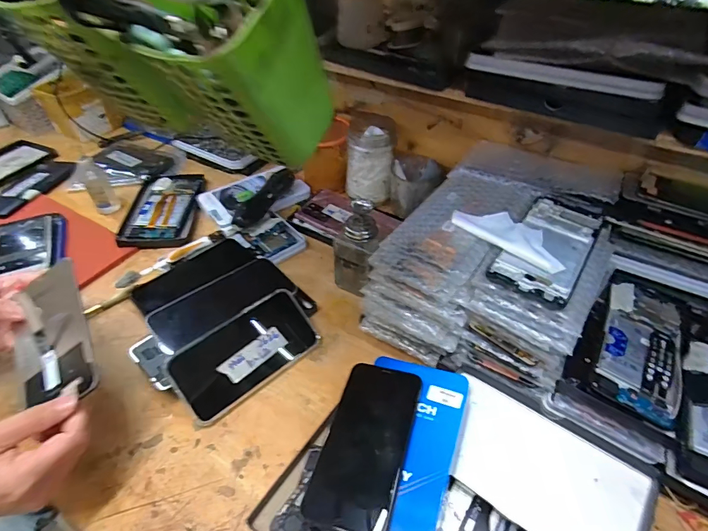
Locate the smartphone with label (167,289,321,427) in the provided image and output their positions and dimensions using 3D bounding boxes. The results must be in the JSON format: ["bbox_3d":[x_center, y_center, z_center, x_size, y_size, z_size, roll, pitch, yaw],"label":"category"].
[{"bbox_3d":[-0.115,0.092,0.440,0.151,0.008,0.076,-33,89,-30],"label":"smartphone with label"}]

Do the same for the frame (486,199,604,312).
[{"bbox_3d":[0.195,-0.020,0.407,0.070,0.010,0.153,27,51,25],"label":"frame"}]

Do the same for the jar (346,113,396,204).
[{"bbox_3d":[0.026,-0.167,0.637,0.073,0.113,0.077,-1,45,0],"label":"jar"}]

